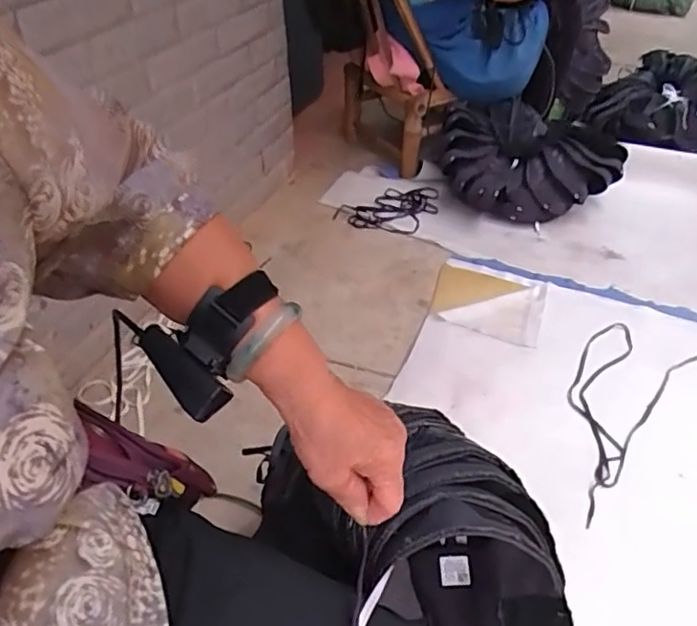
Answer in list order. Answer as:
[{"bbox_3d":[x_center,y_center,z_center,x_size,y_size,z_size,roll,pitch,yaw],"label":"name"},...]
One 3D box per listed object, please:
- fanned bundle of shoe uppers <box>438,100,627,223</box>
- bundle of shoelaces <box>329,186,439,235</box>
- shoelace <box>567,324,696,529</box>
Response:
[{"bbox_3d":[0.465,-0.369,1.506,0.460,0.210,0.264,5,41,2],"label":"fanned bundle of shoe uppers"},{"bbox_3d":[0.097,-0.263,1.534,0.255,0.036,0.180,6,41,3],"label":"bundle of shoelaces"},{"bbox_3d":[0.438,0.154,1.039,0.171,0.015,0.410,32,52,31],"label":"shoelace"}]

